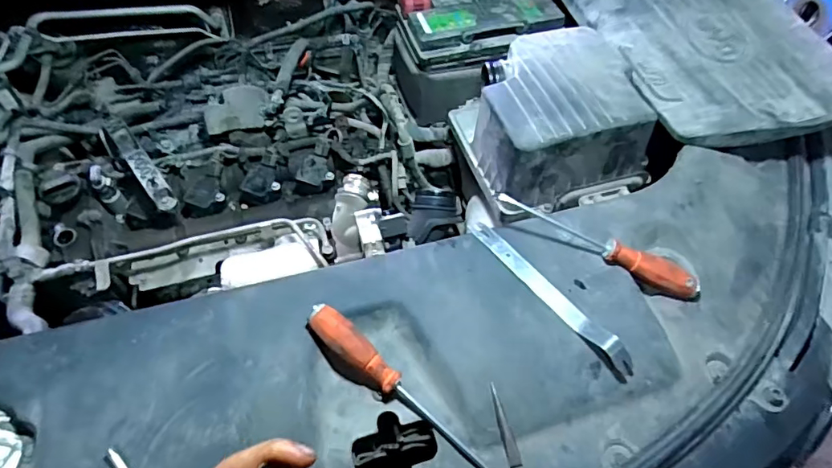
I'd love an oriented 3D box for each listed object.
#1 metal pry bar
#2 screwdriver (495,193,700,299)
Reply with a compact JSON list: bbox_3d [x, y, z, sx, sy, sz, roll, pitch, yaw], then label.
[{"bbox_3d":[0.149,0.064,0.578,0.026,0.024,0.229,-35,62,-24],"label":"metal pry bar"},{"bbox_3d":[0.214,0.014,0.616,0.254,0.039,0.033,22,57,13],"label":"screwdriver"}]

